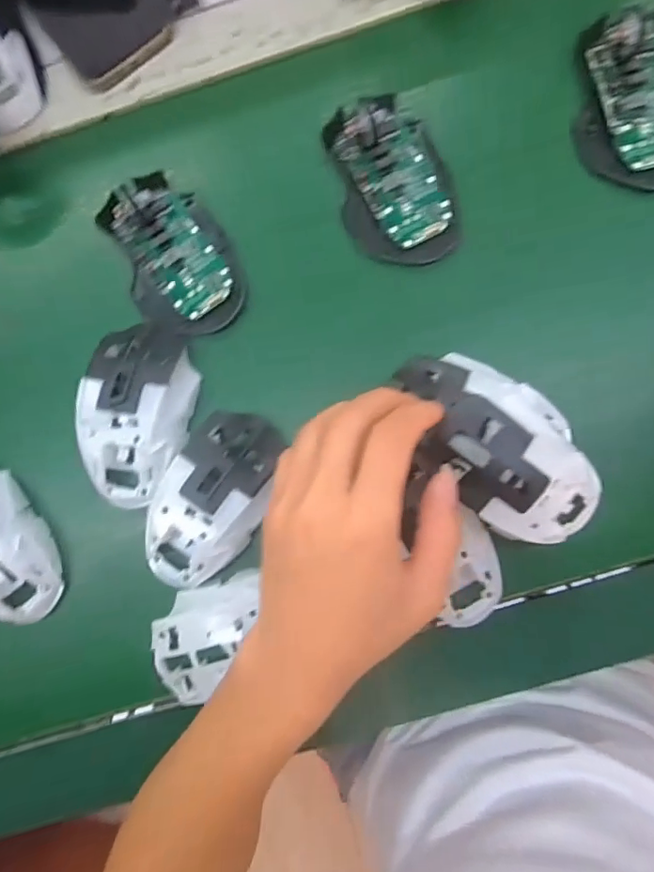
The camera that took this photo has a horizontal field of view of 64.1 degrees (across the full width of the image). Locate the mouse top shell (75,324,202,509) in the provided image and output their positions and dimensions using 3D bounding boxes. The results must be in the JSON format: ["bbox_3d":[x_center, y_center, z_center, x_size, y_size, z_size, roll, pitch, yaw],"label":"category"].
[{"bbox_3d":[-0.120,-0.013,0.332,0.063,0.033,0.114,3,88,3],"label":"mouse top shell"}]

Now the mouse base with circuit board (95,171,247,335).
[{"bbox_3d":[-0.101,-0.122,0.351,0.073,0.024,0.111,-23,87,2],"label":"mouse base with circuit board"}]

